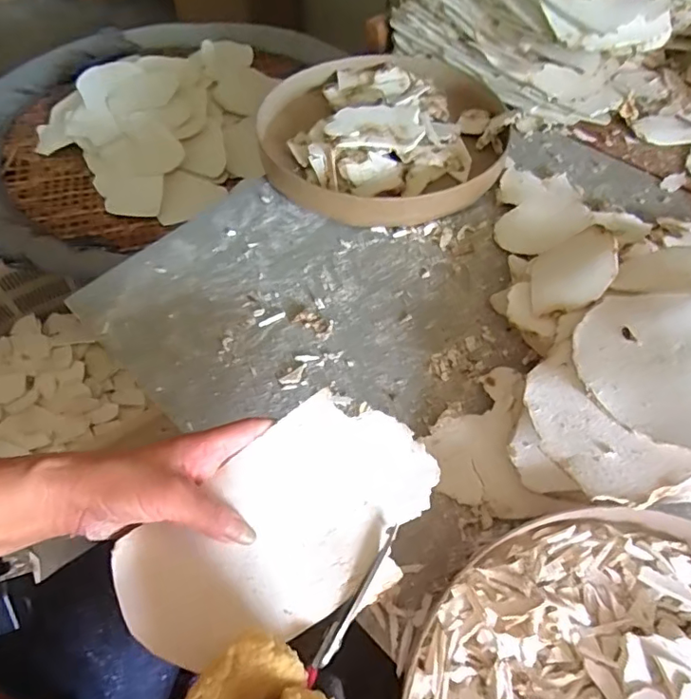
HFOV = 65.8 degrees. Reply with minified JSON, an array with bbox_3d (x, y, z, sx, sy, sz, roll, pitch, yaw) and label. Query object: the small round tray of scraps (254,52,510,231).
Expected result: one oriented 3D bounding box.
[{"bbox_3d":[0.045,-0.275,0.669,0.301,0.054,0.305,-1,56,1],"label":"small round tray of scraps"}]

